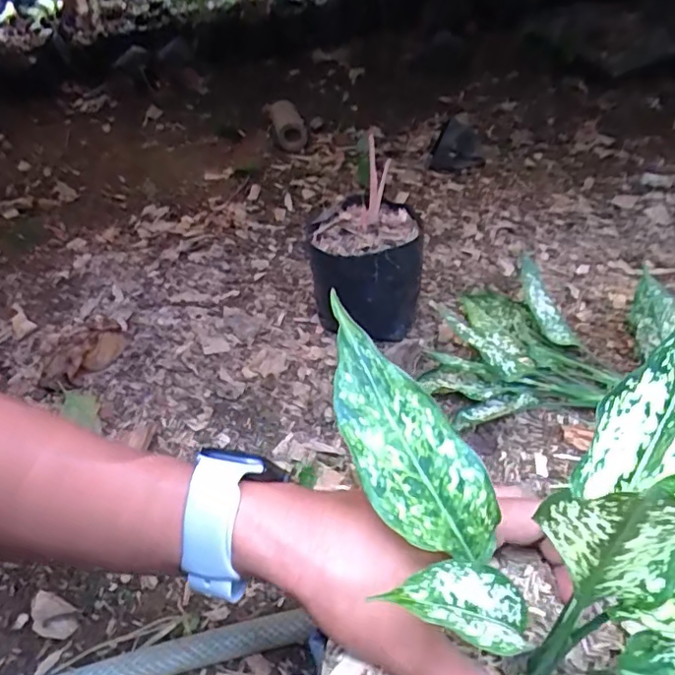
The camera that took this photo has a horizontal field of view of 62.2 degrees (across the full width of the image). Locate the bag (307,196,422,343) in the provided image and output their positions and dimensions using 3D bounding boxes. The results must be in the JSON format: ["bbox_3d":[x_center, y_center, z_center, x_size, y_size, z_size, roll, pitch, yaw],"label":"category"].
[{"bbox_3d":[0.031,-0.072,0.624,0.115,0.119,0.121,-7,42,-2],"label":"bag"}]

